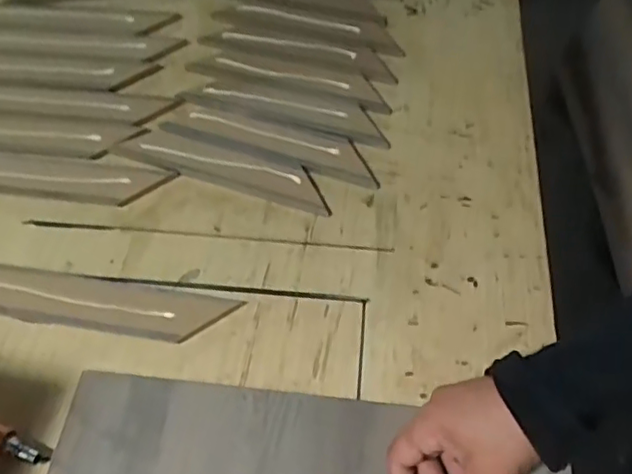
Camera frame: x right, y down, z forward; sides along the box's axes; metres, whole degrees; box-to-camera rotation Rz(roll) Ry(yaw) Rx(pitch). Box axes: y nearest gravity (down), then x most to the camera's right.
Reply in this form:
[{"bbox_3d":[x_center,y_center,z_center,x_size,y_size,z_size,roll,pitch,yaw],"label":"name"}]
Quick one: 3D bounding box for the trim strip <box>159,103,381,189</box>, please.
[{"bbox_3d":[-0.044,-0.094,0.595,0.214,0.007,0.047,15,64,7],"label":"trim strip"}]

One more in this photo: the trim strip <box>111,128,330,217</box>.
[{"bbox_3d":[-0.087,-0.069,0.580,0.210,0.009,0.042,17,65,8],"label":"trim strip"}]

